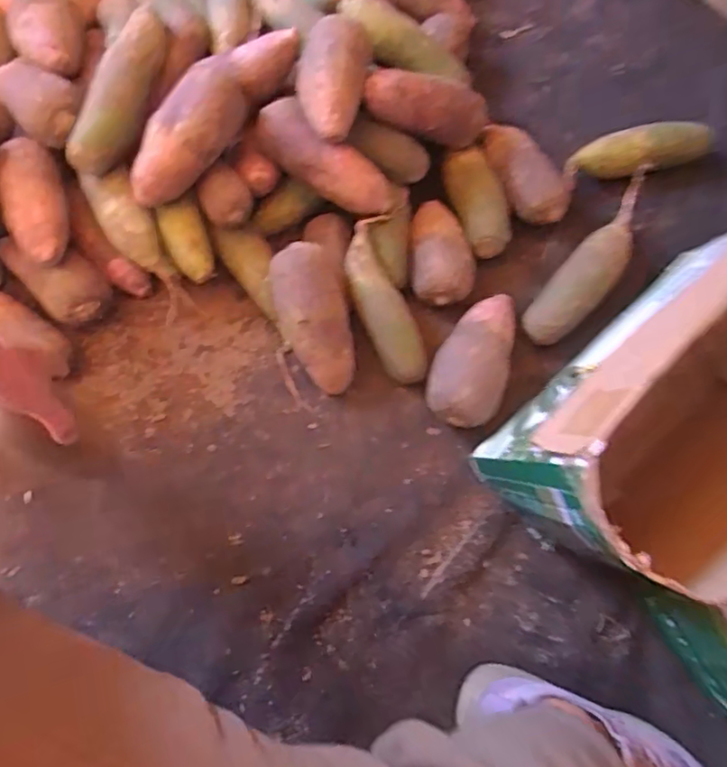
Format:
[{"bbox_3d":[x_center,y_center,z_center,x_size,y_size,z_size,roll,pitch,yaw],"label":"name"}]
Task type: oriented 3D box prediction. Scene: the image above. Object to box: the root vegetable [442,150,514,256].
[{"bbox_3d":[0.140,-0.225,0.787,0.064,0.052,0.150,-7,69,-5],"label":"root vegetable"}]

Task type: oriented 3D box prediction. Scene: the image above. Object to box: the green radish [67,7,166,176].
[{"bbox_3d":[-0.263,-0.326,0.706,0.051,0.057,0.206,22,69,7],"label":"green radish"}]

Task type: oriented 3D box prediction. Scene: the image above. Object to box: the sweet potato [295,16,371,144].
[{"bbox_3d":[-0.034,-0.335,0.686,0.073,0.051,0.127,8,68,1],"label":"sweet potato"}]

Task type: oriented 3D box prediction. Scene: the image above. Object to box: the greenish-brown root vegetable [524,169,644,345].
[{"bbox_3d":[0.281,-0.147,0.767,0.059,0.069,0.260,38,72,12],"label":"greenish-brown root vegetable"}]

